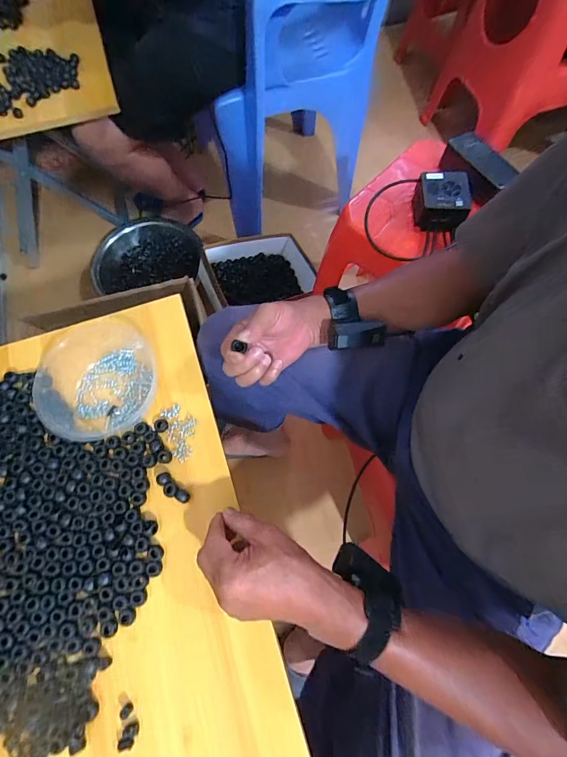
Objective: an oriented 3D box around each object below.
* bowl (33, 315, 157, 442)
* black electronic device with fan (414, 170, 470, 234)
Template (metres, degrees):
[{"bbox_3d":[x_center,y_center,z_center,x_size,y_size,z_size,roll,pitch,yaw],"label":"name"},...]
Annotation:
[{"bbox_3d":[-0.242,-0.011,0.450,0.152,0.048,0.162,0,69,1],"label":"bowl"},{"bbox_3d":[0.249,-0.280,0.564,0.075,0.053,0.078,8,70,4],"label":"black electronic device with fan"}]

